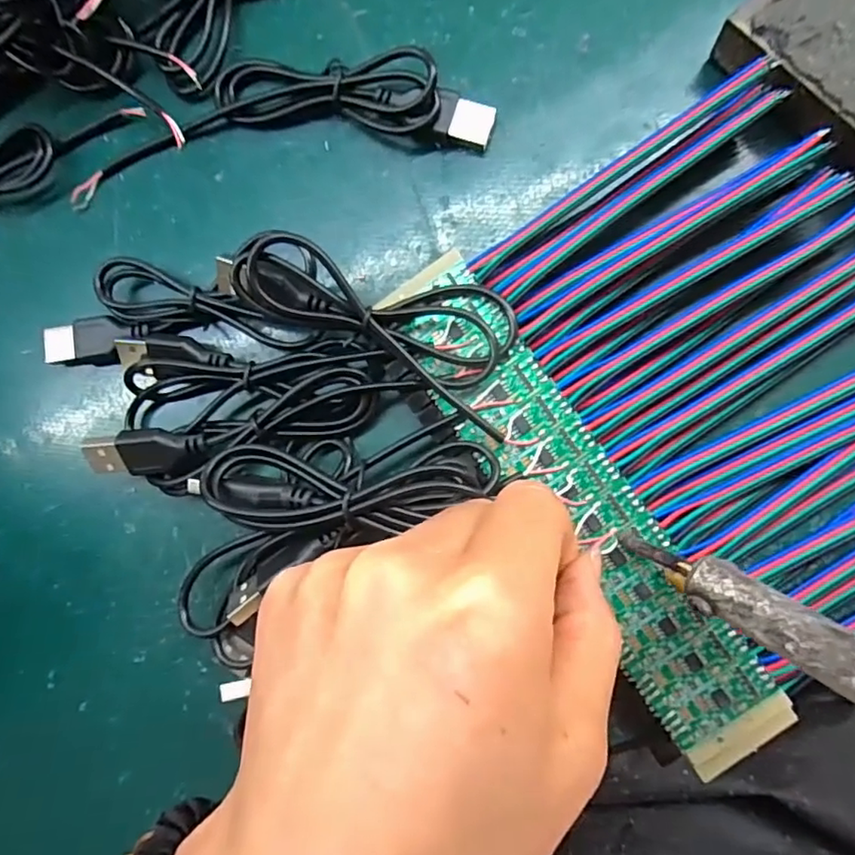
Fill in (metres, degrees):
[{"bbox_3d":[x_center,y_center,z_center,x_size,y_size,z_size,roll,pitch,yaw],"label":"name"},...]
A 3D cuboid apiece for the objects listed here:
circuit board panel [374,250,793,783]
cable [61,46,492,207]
[{"bbox_3d":[0.044,0.022,0.176,0.031,0.009,0.168,-34,83,5],"label":"circuit board panel"},{"bbox_3d":[-0.053,-0.105,0.196,0.145,0.014,0.038,-4,87,8],"label":"cable"}]

